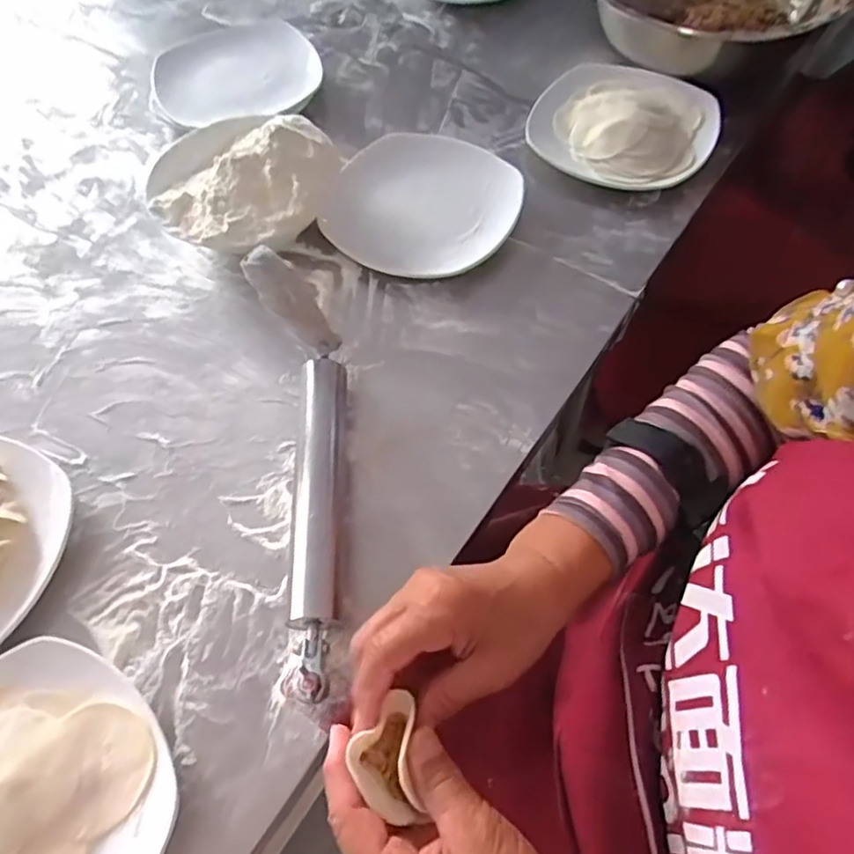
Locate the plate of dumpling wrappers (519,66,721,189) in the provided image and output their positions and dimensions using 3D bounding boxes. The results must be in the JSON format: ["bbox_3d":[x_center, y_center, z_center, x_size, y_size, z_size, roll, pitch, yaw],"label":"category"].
[{"bbox_3d":[0.207,-0.315,0.670,0.182,0.030,0.176,23,68,24],"label":"plate of dumpling wrappers"}]

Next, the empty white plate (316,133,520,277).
[{"bbox_3d":[0.001,-0.220,0.611,0.161,0.025,0.183,25,64,7],"label":"empty white plate"}]

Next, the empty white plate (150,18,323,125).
[{"bbox_3d":[-0.216,-0.410,0.736,0.184,0.031,0.182,-6,59,10],"label":"empty white plate"}]

